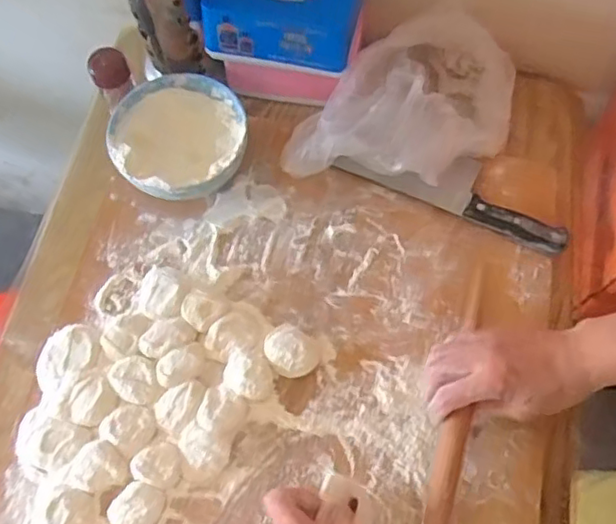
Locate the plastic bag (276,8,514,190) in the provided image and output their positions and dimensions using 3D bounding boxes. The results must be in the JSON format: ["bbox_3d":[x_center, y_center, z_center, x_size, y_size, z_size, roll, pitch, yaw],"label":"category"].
[{"bbox_3d":[0.116,-0.164,0.684,0.291,0.091,0.153,-32,70,-13],"label":"plastic bag"}]

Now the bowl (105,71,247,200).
[{"bbox_3d":[-0.139,-0.128,0.684,0.142,0.075,0.150,0,66,1],"label":"bowl"}]

